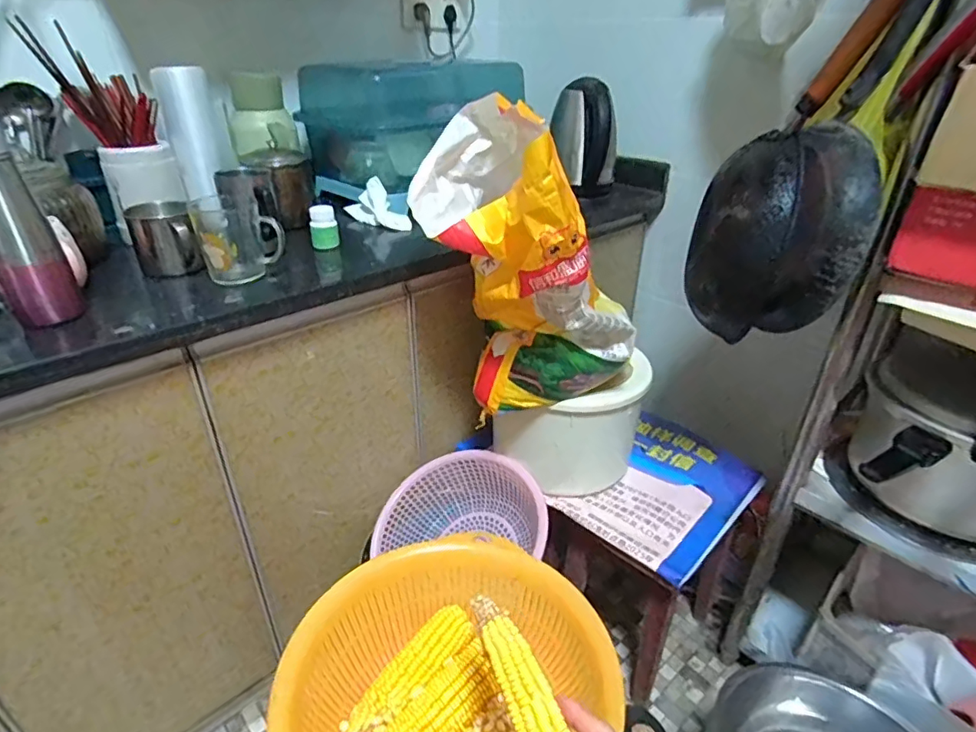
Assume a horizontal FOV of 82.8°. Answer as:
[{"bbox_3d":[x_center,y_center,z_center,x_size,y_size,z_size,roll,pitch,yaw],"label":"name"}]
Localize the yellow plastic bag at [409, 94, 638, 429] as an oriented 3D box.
[{"bbox_3d":[0.054,-0.124,0.803,0.302,0.419,0.215,10,31,14],"label":"yellow plastic bag"}]

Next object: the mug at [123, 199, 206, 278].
[{"bbox_3d":[-0.457,-0.176,0.785,0.078,0.091,0.094,-16,34,-26],"label":"mug"}]

